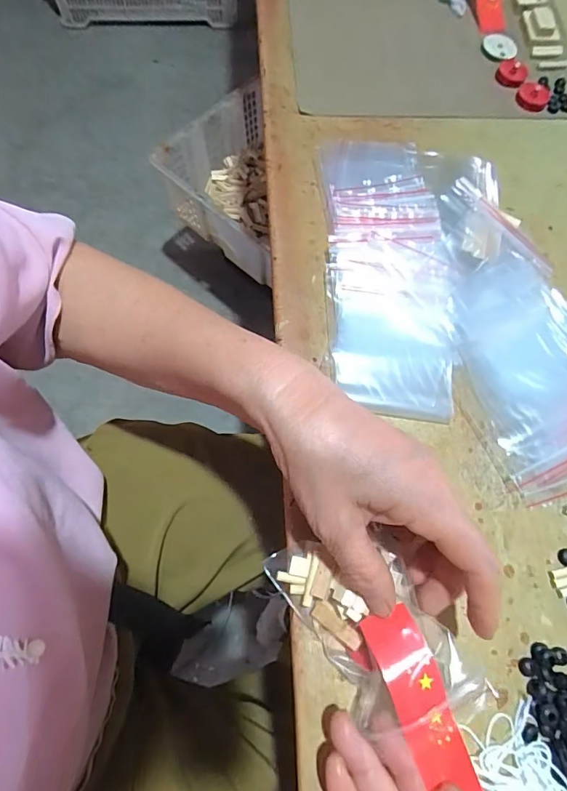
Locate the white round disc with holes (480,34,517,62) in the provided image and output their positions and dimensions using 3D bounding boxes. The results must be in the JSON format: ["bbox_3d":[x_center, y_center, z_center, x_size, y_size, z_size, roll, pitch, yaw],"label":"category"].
[{"bbox_3d":[0.218,-0.350,0.439,0.035,0.005,0.035,1,70,-2],"label":"white round disc with holes"}]

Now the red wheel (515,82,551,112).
[{"bbox_3d":[0.237,-0.284,0.413,0.029,0.007,0.033,29,71,8],"label":"red wheel"}]

